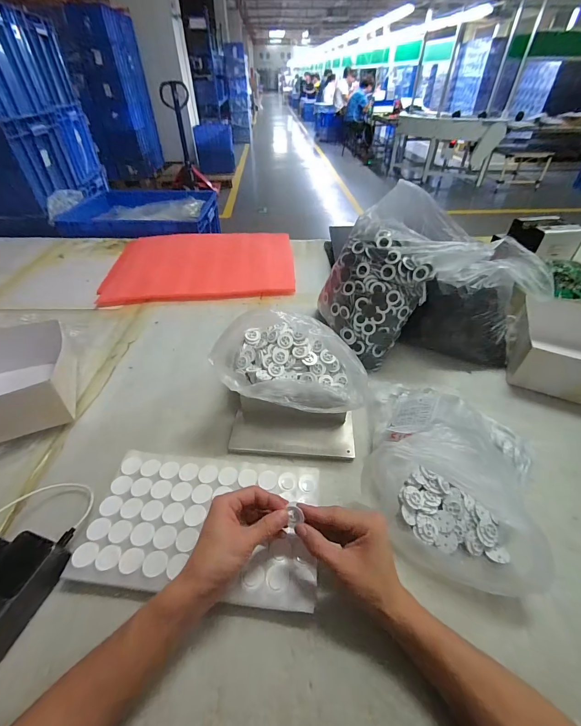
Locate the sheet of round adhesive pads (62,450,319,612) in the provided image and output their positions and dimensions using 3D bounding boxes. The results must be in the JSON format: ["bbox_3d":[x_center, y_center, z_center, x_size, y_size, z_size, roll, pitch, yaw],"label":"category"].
[{"bbox_3d":[-0.109,0.205,0.411,0.284,0.025,0.168,5,43,4],"label":"sheet of round adhesive pads"}]

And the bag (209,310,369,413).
[{"bbox_3d":[0.002,-0.021,0.493,0.216,0.106,0.177,3,43,4],"label":"bag"}]

